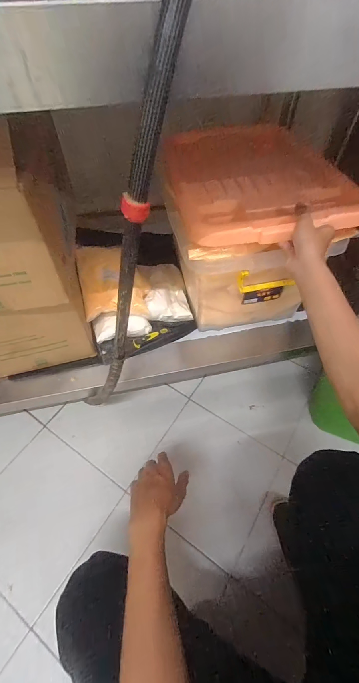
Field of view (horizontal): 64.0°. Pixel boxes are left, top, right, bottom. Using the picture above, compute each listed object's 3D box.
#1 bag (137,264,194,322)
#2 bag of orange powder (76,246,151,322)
[{"bbox_3d":[-0.046,-0.155,0.834,0.123,0.066,0.204,-12,57,-7],"label":"bag"},{"bbox_3d":[-0.167,-0.157,0.757,0.178,0.074,0.200,-2,82,-38],"label":"bag of orange powder"}]

